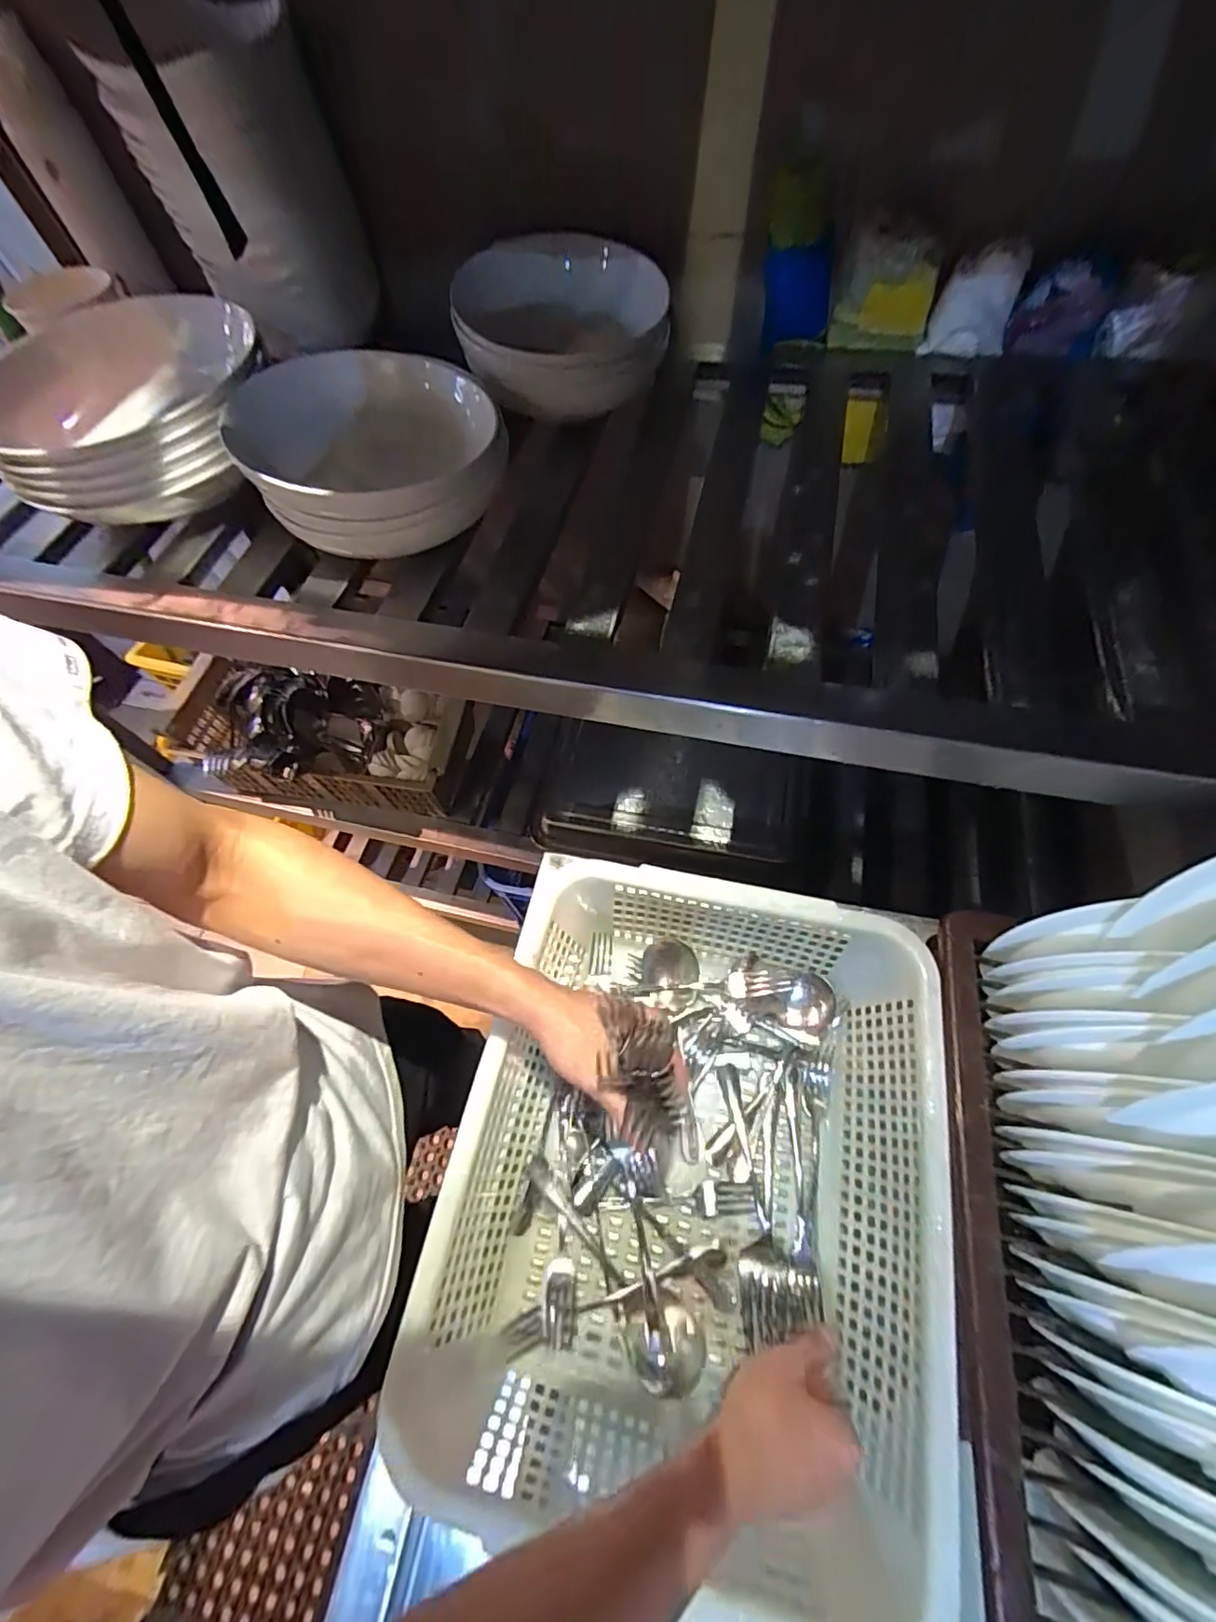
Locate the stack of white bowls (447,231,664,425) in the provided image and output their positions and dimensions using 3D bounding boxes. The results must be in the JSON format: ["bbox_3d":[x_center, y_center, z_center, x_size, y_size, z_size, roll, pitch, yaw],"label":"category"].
[{"bbox_3d":[-0.044,-0.462,0.544,0.199,0.075,0.194,-7,62,0],"label":"stack of white bowls"}]

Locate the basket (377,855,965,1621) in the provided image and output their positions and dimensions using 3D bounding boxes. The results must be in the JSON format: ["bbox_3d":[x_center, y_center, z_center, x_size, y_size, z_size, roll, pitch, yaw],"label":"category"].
[{"bbox_3d":[0.071,0.279,0.462,0.338,0.130,0.419,11,63,9],"label":"basket"}]

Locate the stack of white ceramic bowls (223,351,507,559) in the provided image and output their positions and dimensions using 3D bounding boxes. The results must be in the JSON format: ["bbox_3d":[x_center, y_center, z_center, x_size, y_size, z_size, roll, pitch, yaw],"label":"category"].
[{"bbox_3d":[-0.197,-0.303,0.480,0.217,0.066,0.205,-3,62,2],"label":"stack of white ceramic bowls"}]

